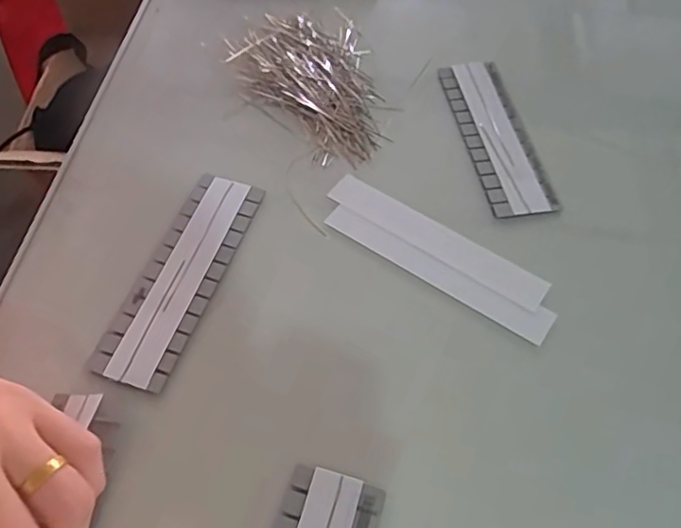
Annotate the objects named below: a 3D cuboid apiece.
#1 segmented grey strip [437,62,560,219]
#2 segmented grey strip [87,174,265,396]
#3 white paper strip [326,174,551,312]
[{"bbox_3d":[0.093,-0.080,0.354,0.039,0.005,0.123,-6,56,-4],"label":"segmented grey strip"},{"bbox_3d":[-0.079,0.003,0.298,0.037,0.004,0.123,15,58,10],"label":"segmented grey strip"},{"bbox_3d":[0.049,-0.014,0.312,0.123,0.004,0.021,31,61,19],"label":"white paper strip"}]

